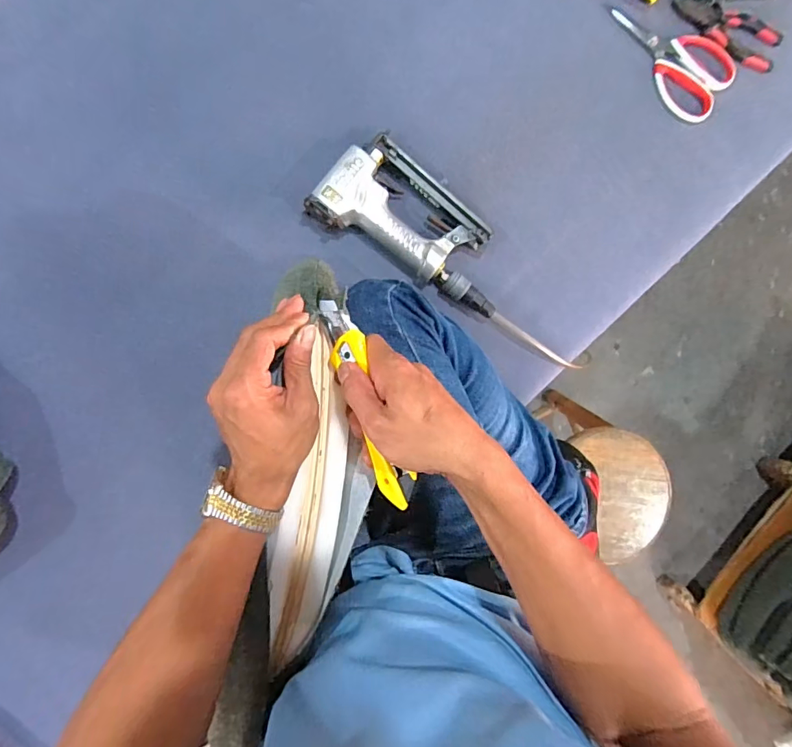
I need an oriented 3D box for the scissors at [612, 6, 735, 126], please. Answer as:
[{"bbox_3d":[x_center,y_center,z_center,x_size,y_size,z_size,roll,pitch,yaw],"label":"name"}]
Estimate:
[{"bbox_3d":[0.347,-0.399,0.601,0.169,0.015,0.092,29,90,-8],"label":"scissors"}]

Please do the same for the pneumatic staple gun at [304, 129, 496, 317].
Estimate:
[{"bbox_3d":[0.031,-0.181,0.569,0.244,0.037,0.120,30,89,-8],"label":"pneumatic staple gun"}]

